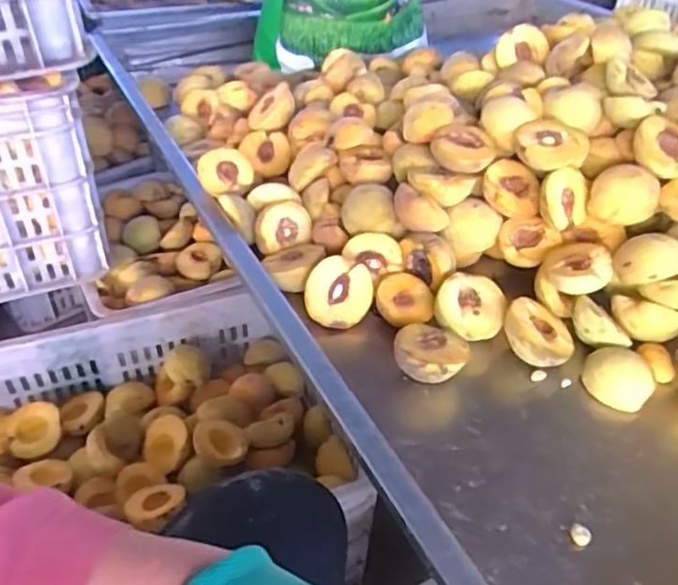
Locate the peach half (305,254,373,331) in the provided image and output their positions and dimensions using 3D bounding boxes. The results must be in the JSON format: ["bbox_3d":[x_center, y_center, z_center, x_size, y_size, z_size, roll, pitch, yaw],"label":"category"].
[{"bbox_3d":[-0.001,0.001,0.635,0.066,0.070,0.034,7,-2,-4],"label":"peach half"}]

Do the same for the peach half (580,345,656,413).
[{"bbox_3d":[0.257,0.077,0.566,0.058,0.031,0.048,31,47,30],"label":"peach half"}]

